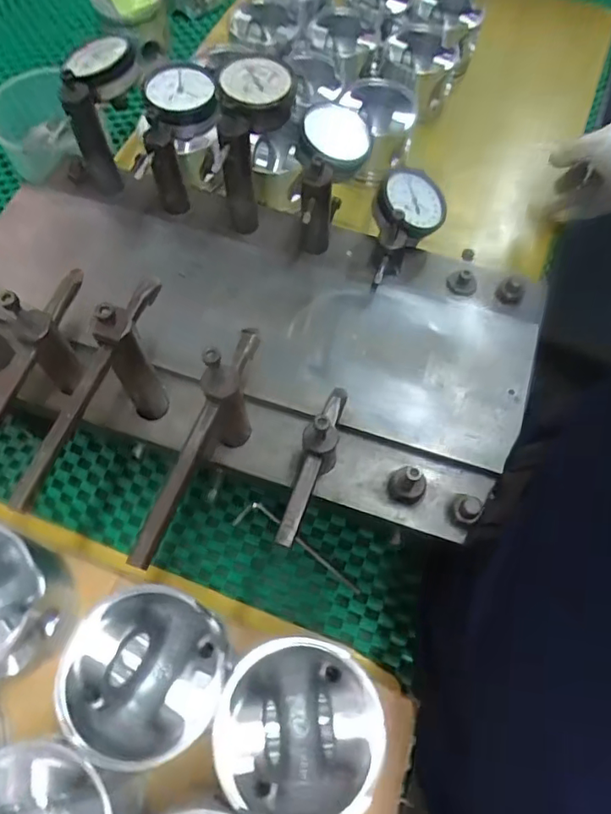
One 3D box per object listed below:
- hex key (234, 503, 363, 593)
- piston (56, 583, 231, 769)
[{"bbox_3d":[-0.005,0.123,0.485,0.125,0.004,0.026,30,68,11],"label":"hex key"},{"bbox_3d":[-0.089,0.154,0.324,0.085,0.060,0.083,1,65,-2],"label":"piston"}]

